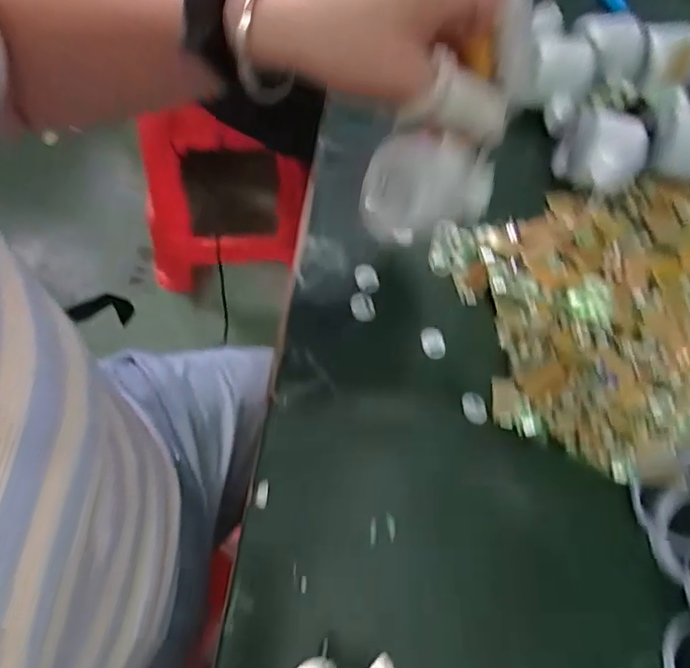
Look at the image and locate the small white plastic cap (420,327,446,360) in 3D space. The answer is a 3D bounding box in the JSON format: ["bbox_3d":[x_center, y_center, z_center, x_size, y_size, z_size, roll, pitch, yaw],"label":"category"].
[{"bbox_3d":[0.065,0.006,0.389,0.018,0.004,0.024,-10,66,-9],"label":"small white plastic cap"}]

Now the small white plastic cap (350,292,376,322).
[{"bbox_3d":[0.013,-0.021,0.392,0.017,0.004,0.022,-14,67,-11],"label":"small white plastic cap"}]

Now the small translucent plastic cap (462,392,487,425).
[{"bbox_3d":[0.088,0.051,0.362,0.016,0.005,0.025,2,65,-4],"label":"small translucent plastic cap"}]

